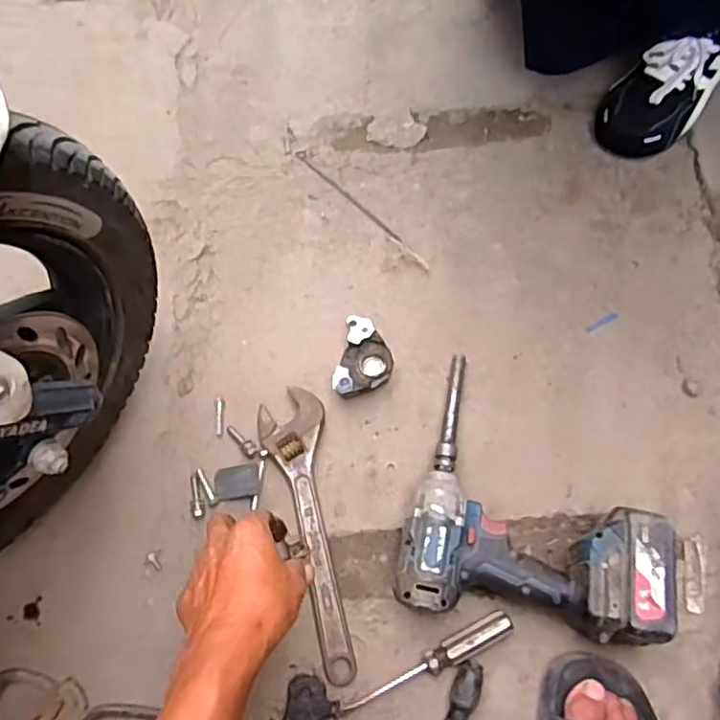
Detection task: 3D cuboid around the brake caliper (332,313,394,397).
[{"bbox_3d":[0.006,0.000,0.690,0.057,0.030,0.087,11,72,3],"label":"brake caliper"}]

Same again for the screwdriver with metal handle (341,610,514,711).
[{"bbox_3d":[0.066,0.288,0.597,0.175,0.023,0.023,-25,74,-9],"label":"screwdriver with metal handle"}]

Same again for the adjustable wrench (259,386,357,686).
[{"bbox_3d":[-0.057,0.170,0.639,0.066,0.017,0.287,-7,72,-3],"label":"adjustable wrench"}]

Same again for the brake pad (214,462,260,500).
[{"bbox_3d":[-0.128,0.126,0.658,0.047,0.008,0.034,-6,72,-3],"label":"brake pad"}]

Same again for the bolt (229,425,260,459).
[{"bbox_3d":[-0.125,0.087,0.673,0.046,0.007,0.015,43,76,12],"label":"bolt"}]

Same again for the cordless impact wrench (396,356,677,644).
[{"bbox_3d":[0.178,0.141,0.619,0.240,0.080,0.251,17,72,5],"label":"cordless impact wrench"}]

